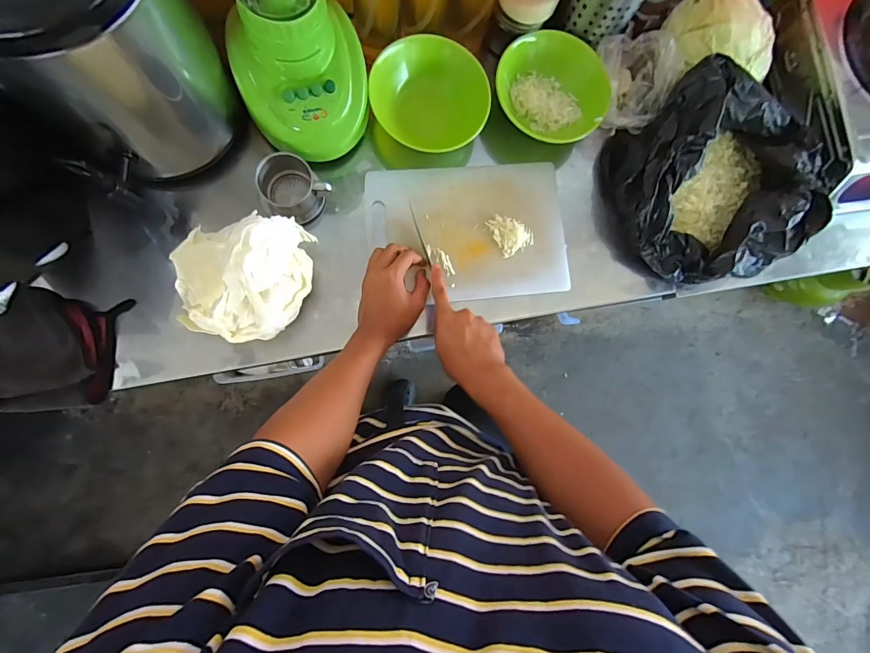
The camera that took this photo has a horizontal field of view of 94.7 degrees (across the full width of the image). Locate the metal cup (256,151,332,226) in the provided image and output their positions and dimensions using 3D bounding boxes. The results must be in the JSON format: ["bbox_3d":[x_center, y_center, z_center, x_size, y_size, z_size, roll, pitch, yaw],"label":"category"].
[{"bbox_3d":[-0.203,-0.194,0.576,0.084,0.071,0.085,36,81,-4],"label":"metal cup"}]

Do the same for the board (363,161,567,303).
[{"bbox_3d":[0.054,-0.145,0.610,0.301,0.018,0.204,-6,86,-8],"label":"board"}]

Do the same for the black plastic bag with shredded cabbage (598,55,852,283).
[{"bbox_3d":[0.415,-0.216,0.612,0.266,0.128,0.291,-40,91,-9],"label":"black plastic bag with shredded cabbage"}]

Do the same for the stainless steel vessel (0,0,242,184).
[{"bbox_3d":[-0.373,-0.333,0.435,0.202,0.286,0.214,-30,90,-10],"label":"stainless steel vessel"}]

